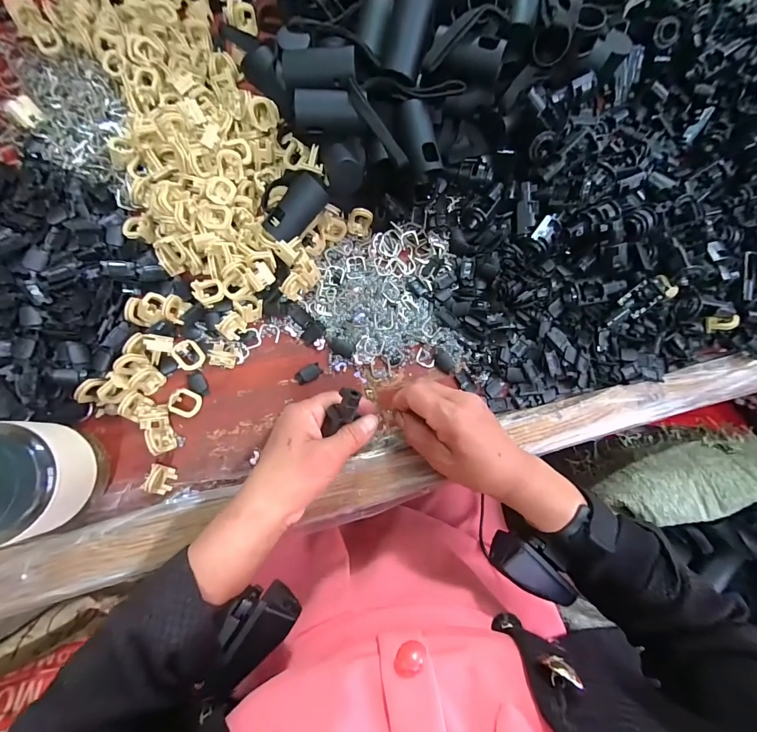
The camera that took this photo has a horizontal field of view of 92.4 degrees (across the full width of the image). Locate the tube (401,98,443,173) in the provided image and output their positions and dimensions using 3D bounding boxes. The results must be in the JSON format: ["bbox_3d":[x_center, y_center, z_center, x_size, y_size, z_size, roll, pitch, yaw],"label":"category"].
[{"bbox_3d":[0.036,-0.202,0.327,0.029,0.029,0.061,-11,82,-9],"label":"tube"}]

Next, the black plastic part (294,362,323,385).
[{"bbox_3d":[-0.065,0.007,0.336,0.024,0.004,0.014,-33,86,-12],"label":"black plastic part"}]

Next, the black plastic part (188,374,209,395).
[{"bbox_3d":[-0.159,0.016,0.320,0.012,0.004,0.023,-28,85,-11],"label":"black plastic part"}]

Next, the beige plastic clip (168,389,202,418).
[{"bbox_3d":[-0.166,0.032,0.312,0.025,0.008,0.022,25,74,-30],"label":"beige plastic clip"}]

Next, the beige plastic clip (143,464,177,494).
[{"bbox_3d":[-0.177,0.093,0.294,0.017,0.023,0.021,12,79,-6],"label":"beige plastic clip"}]

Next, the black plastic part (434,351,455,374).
[{"bbox_3d":[0.065,-0.003,0.357,0.025,0.004,0.016,45,78,1],"label":"black plastic part"}]

